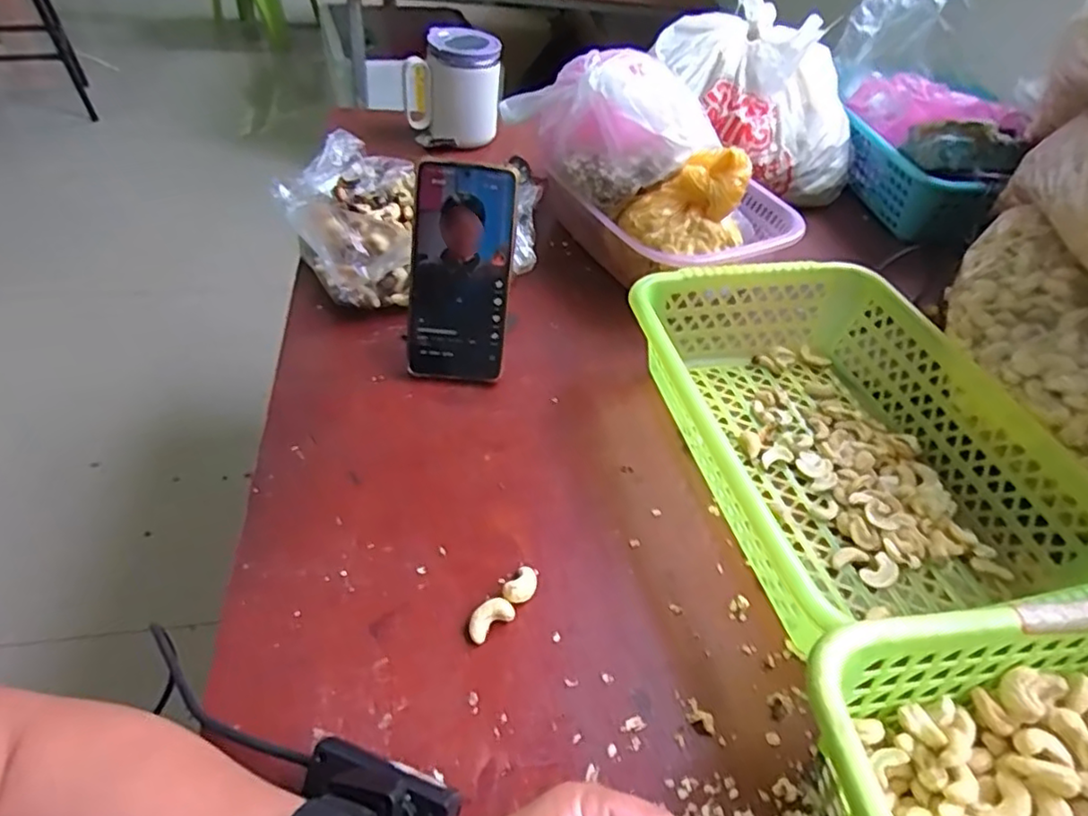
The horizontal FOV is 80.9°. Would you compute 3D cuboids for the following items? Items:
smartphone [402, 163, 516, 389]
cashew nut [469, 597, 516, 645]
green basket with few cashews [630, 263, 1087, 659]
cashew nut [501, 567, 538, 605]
[{"bbox_3d":[-0.064,-0.103,0.494,0.078,0.162,0.013,6,14,-3],"label":"smartphone"},{"bbox_3d":[-0.032,0.124,0.376,0.029,0.013,0.015,-26,53,-29],"label":"cashew nut"},{"bbox_3d":[0.212,0.013,0.465,0.231,0.074,0.304,-4,45,-11],"label":"green basket with few cashews"},{"bbox_3d":[-0.014,0.110,0.391,0.015,0.014,0.025,30,49,22],"label":"cashew nut"}]

